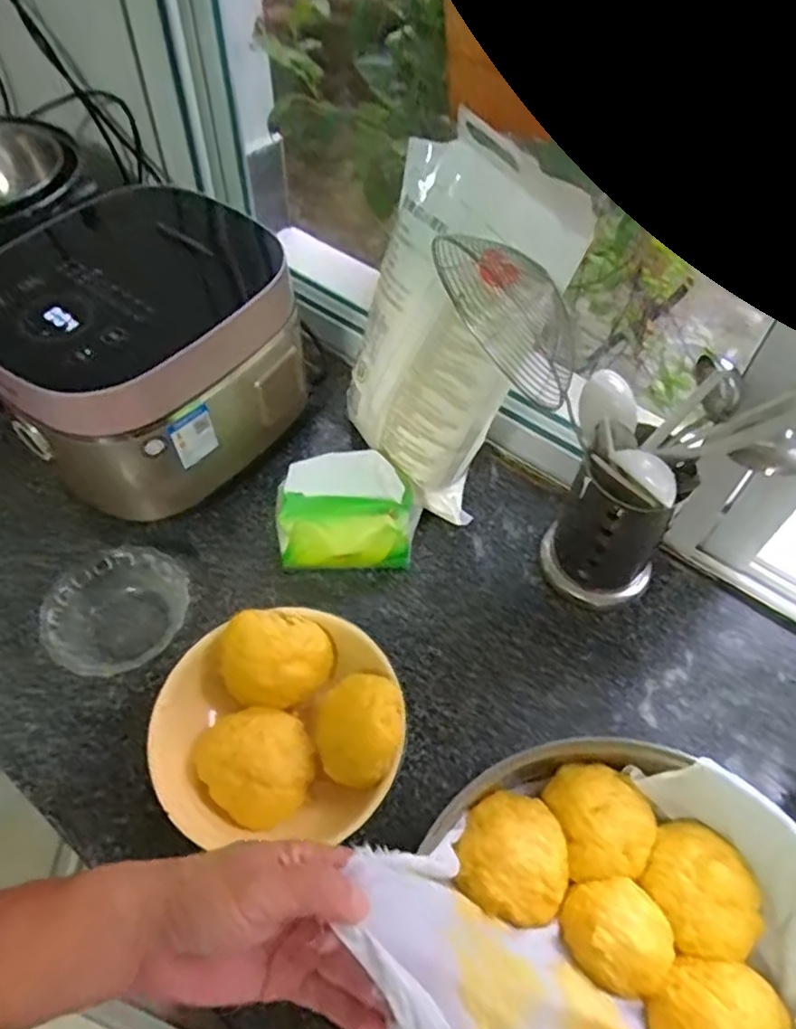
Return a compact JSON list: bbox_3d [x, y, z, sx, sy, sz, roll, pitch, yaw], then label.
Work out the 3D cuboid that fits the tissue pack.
[{"bbox_3d":[-0.052,-0.001,0.709,0.139,0.085,0.106,-4,56,-5],"label":"tissue pack"}]

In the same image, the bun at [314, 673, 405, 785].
[{"bbox_3d":[-0.032,0.177,0.563,0.071,0.054,0.079,15,56,8],"label":"bun"}]

